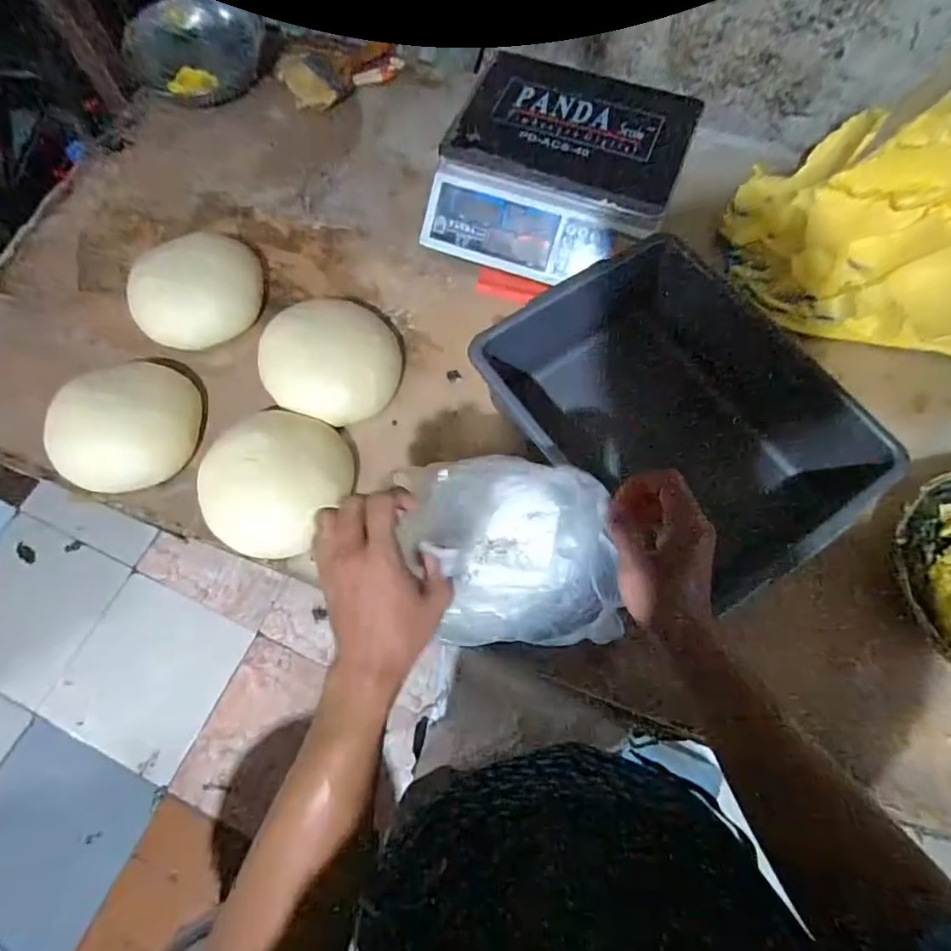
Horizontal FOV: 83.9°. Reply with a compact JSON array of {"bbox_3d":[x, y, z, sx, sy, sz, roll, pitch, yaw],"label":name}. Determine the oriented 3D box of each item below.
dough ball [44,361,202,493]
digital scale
[{"bbox_3d":[-0.445,-0.062,0.672,0.151,0.067,0.154,0,69,0],"label":"dough ball"},{"bbox_3d":[0.123,-0.438,0.785,0.334,0.125,0.306,20,71,8],"label":"digital scale"}]

